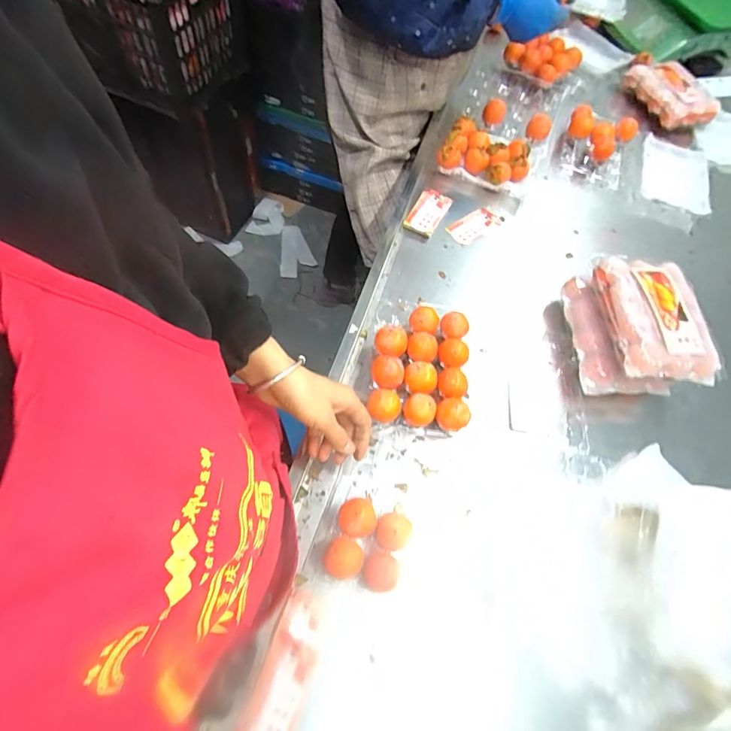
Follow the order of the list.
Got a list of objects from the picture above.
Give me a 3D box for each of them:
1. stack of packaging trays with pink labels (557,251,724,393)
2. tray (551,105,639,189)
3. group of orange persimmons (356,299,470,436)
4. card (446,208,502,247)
[{"bbox_3d":[0.394,-0.055,0.639,0.159,0.111,0.192,1,64,-6],"label":"stack of packaging trays with pink labels"},{"bbox_3d":[0.474,-0.453,0.885,0.141,0.061,0.176,25,64,5],"label":"tray"},{"bbox_3d":[0.075,-0.001,0.612,0.141,0.060,0.194,7,64,-3],"label":"group of orange persimmons"},{"bbox_3d":[0.194,-0.251,0.765,0.102,0.008,0.049,-35,75,-20],"label":"card"}]

